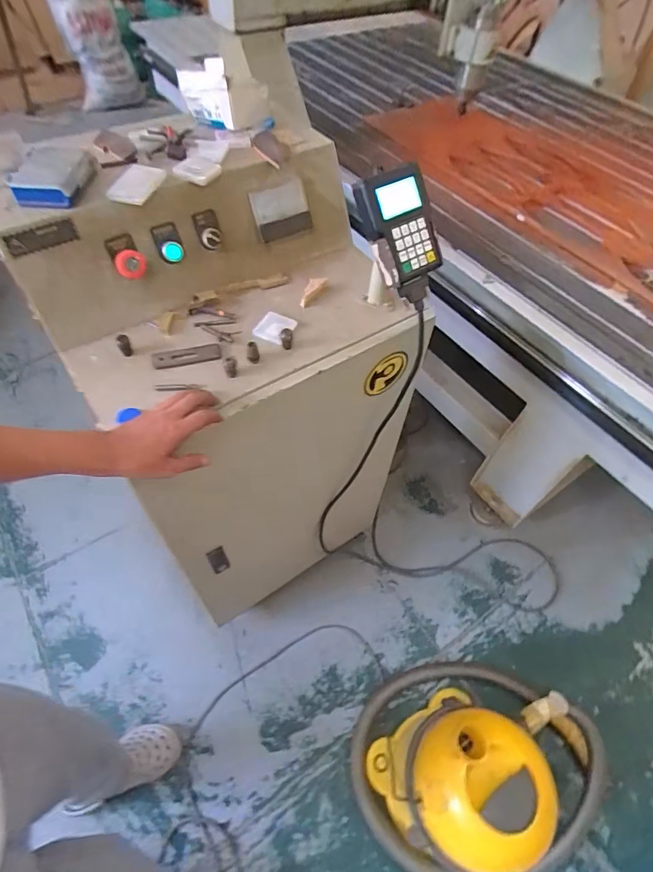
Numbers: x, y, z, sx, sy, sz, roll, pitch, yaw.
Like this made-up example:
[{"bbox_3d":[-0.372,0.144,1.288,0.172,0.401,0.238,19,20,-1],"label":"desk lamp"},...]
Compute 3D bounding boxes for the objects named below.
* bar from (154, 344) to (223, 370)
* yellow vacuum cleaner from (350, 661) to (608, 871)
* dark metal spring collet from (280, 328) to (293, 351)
[{"bbox_3d":[-0.208,-0.119,0.685,0.097,0.009,0.033,-16,57,-15],"label":"bar"},{"bbox_3d":[0.374,0.731,1.033,0.576,0.404,0.445,-2,54,-5],"label":"yellow vacuum cleaner"},{"bbox_3d":[-0.061,-0.147,0.698,0.018,0.028,0.025,-3,54,-6],"label":"dark metal spring collet"}]

